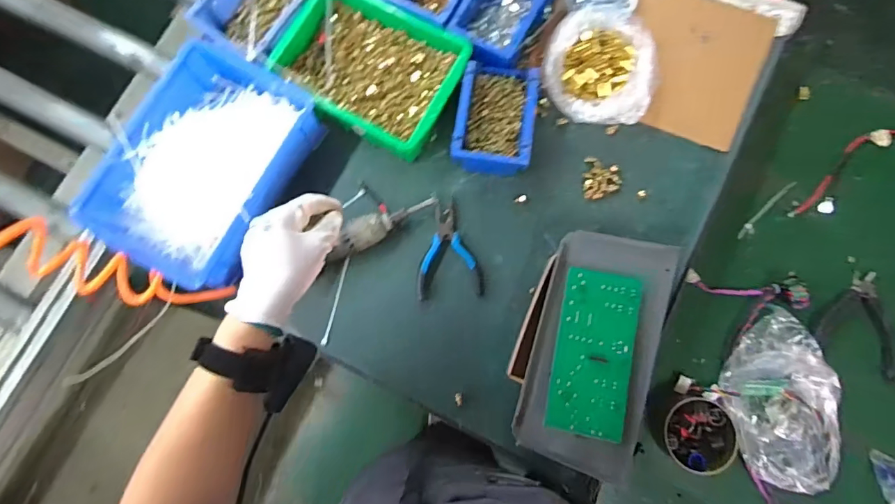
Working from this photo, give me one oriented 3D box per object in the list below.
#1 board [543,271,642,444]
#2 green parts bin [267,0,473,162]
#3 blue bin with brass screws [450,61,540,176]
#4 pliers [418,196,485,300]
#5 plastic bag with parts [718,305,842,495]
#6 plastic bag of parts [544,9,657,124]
[{"bbox_3d":[0.180,0.120,0.536,0.093,0.009,0.195,11,80,4],"label":"board"},{"bbox_3d":[-0.105,-0.263,0.647,0.264,0.070,0.188,29,81,7],"label":"green parts bin"},{"bbox_3d":[0.067,-0.185,0.624,0.103,0.073,0.160,8,79,3],"label":"blue bin with brass screws"},{"bbox_3d":[0.000,-0.005,0.620,0.090,0.015,0.135,-5,79,1],"label":"pliers"},{"bbox_3d":[0.470,0.204,0.614,0.155,0.038,0.236,-11,79,-1],"label":"plastic bag with parts"},{"bbox_3d":[0.226,-0.276,0.644,0.160,0.041,0.176,18,80,5],"label":"plastic bag of parts"}]

